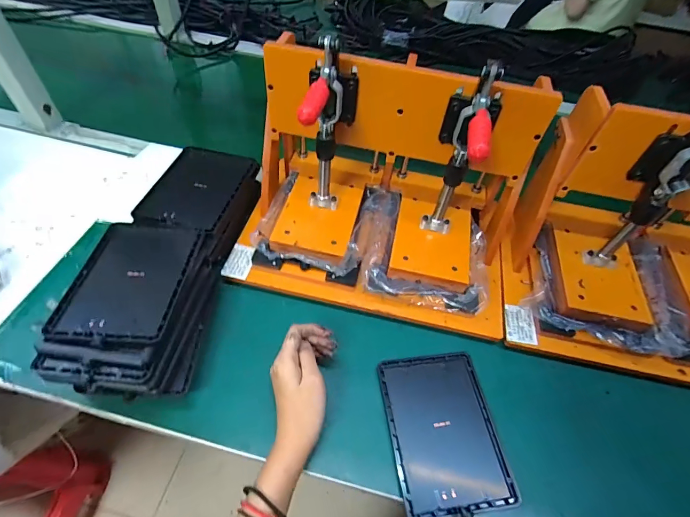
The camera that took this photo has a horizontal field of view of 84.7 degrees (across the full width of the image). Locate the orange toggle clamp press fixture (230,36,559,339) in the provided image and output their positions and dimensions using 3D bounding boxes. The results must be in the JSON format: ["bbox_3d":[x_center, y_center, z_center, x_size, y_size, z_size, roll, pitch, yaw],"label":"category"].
[{"bbox_3d":[0.054,-0.095,0.472,0.372,0.242,0.232,12,52,3],"label":"orange toggle clamp press fixture"}]

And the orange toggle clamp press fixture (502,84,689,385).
[{"bbox_3d":[0.415,-0.022,0.449,0.353,0.243,0.248,13,52,4],"label":"orange toggle clamp press fixture"}]

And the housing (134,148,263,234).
[{"bbox_3d":[-0.212,-0.104,0.547,0.121,0.012,0.165,12,52,3],"label":"housing"}]

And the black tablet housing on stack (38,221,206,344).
[{"bbox_3d":[-0.240,0.019,0.427,0.115,0.016,0.165,4,52,-3],"label":"black tablet housing on stack"}]

